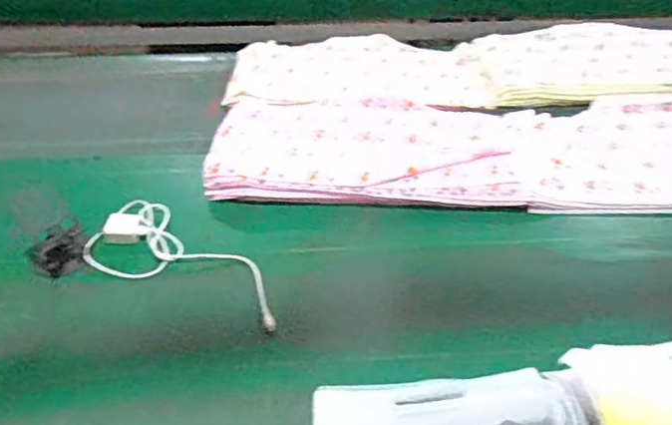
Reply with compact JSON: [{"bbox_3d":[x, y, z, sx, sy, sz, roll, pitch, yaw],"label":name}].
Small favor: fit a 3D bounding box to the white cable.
[{"bbox_3d":[-0.198,0.068,0.780,0.305,0.040,0.140,18,47,17],"label":"white cable"}]

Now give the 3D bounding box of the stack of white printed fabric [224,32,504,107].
[{"bbox_3d":[0.041,-0.286,1.149,0.492,0.042,0.286,0,44,0],"label":"stack of white printed fabric"}]

